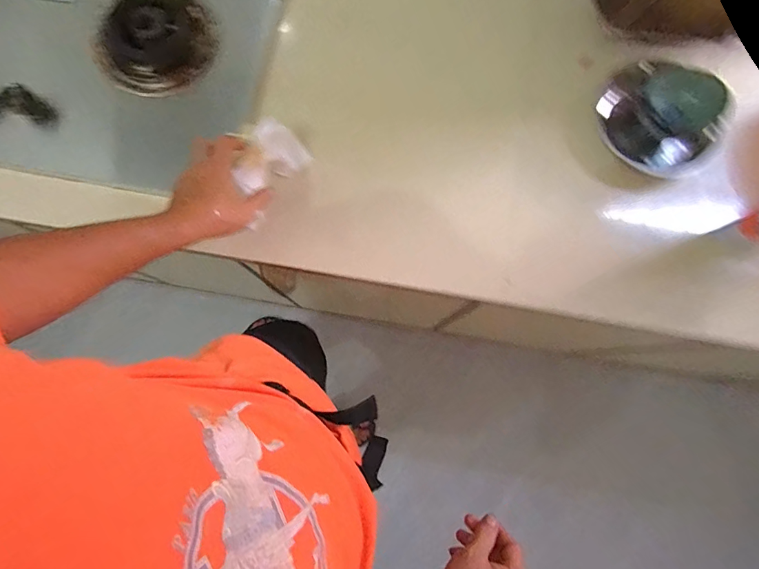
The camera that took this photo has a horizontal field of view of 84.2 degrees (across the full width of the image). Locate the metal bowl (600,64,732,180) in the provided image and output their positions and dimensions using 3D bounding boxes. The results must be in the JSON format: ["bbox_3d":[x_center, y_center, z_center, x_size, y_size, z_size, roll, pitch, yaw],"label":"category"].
[{"bbox_3d":[0.434,-0.259,0.650,0.172,0.049,0.161,0,79,0],"label":"metal bowl"}]

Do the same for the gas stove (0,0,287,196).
[{"bbox_3d":[-0.567,-0.407,0.690,0.749,0.063,0.453,13,80,2],"label":"gas stove"}]

